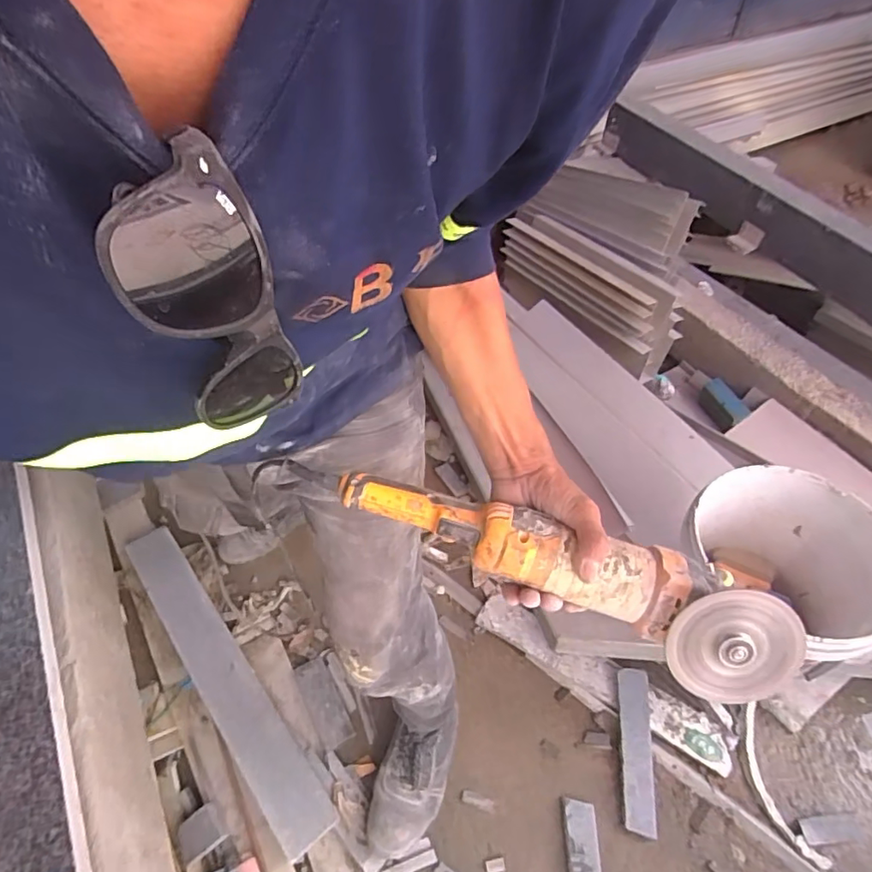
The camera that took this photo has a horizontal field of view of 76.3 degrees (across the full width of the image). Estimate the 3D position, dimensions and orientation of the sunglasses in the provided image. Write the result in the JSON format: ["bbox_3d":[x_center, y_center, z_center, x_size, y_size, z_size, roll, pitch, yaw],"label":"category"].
[{"bbox_3d":[-0.088,-0.049,0.210,0.056,0.121,0.041,-27,55,-26],"label":"sunglasses"}]

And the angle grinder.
[{"bbox_3d":[0.100,0.107,0.466,0.384,0.070,0.089,19,53,7],"label":"angle grinder"}]

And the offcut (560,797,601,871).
[{"bbox_3d":[0.252,0.710,0.962,0.058,0.013,0.135,-6,56,8],"label":"offcut"}]

